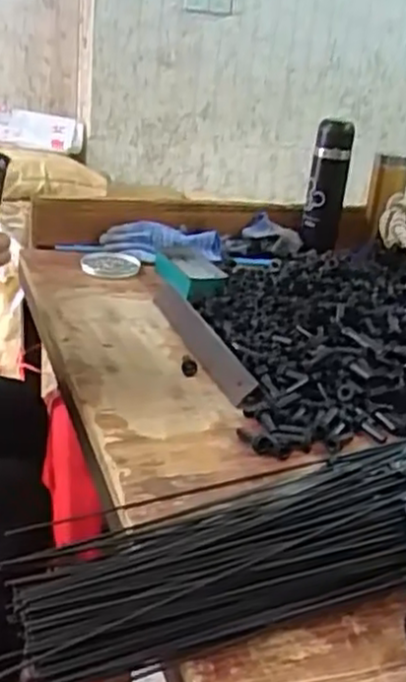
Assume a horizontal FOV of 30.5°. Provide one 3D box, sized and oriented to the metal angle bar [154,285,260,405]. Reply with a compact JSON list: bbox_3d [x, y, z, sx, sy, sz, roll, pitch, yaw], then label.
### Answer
[{"bbox_3d":[-0.007,-0.008,0.926,0.040,0.024,0.343,-4,26,-19],"label":"metal angle bar"}]

